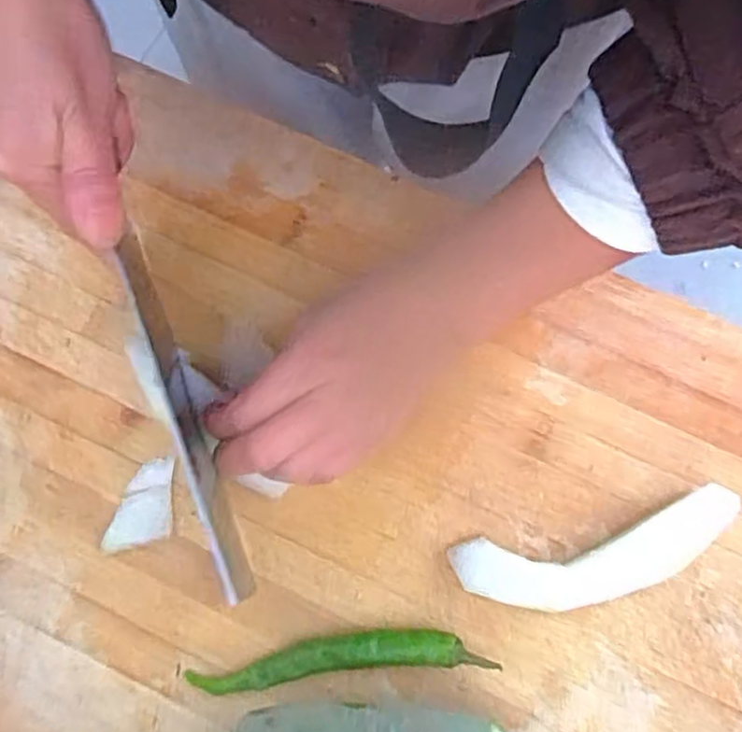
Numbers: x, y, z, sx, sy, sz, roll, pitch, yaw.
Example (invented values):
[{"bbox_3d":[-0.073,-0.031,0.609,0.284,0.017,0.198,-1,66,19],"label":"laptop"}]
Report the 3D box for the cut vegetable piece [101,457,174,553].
[{"bbox_3d":[-0.112,0.066,0.339,0.031,0.006,0.041,-2,77,0],"label":"cut vegetable piece"}]

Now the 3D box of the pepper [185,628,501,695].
[{"bbox_3d":[-0.015,0.133,0.322,0.136,0.012,0.020,-5,77,0],"label":"pepper"}]

